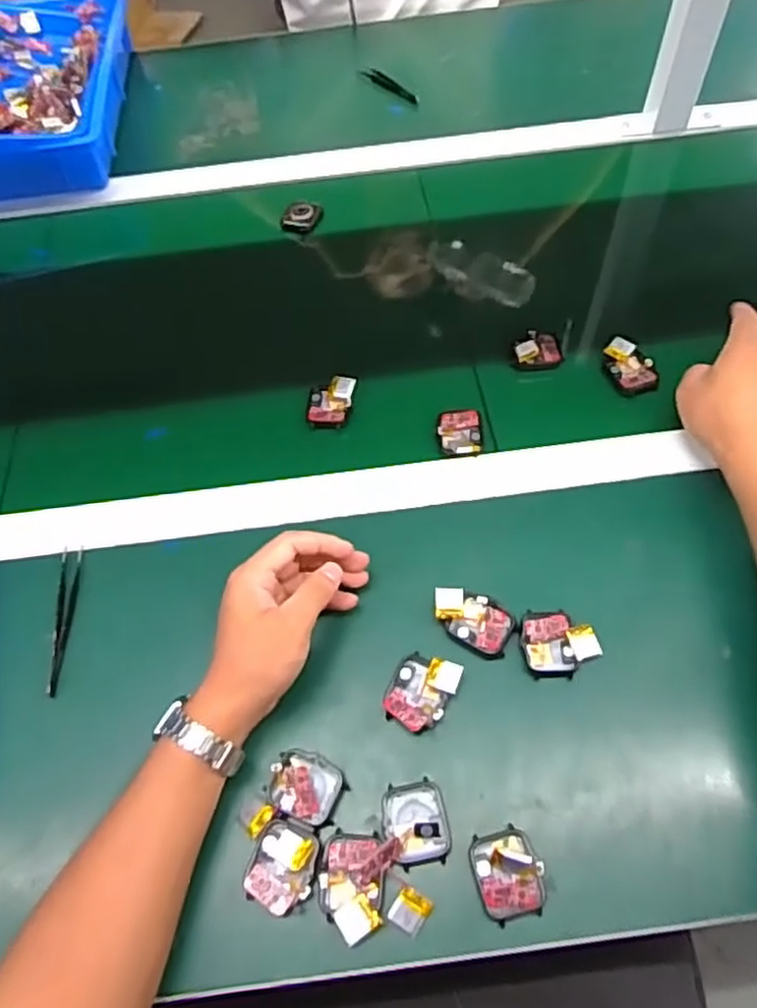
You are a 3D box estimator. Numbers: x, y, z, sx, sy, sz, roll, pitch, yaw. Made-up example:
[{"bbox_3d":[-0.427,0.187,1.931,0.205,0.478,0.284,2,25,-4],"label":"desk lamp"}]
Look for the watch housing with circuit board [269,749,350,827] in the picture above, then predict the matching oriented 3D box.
[{"bbox_3d":[-0.047,0.181,0.446,0.046,0.007,0.040,25,63,16],"label":"watch housing with circuit board"}]

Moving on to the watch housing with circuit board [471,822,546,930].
[{"bbox_3d":[0.077,0.219,0.410,0.038,0.017,0.047,-12,59,-5],"label":"watch housing with circuit board"}]

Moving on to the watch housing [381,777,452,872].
[{"bbox_3d":[0.024,0.198,0.431,0.038,0.008,0.047,-11,59,-4],"label":"watch housing"}]

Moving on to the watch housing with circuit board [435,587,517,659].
[{"bbox_3d":[0.066,0.080,0.489,0.058,0.012,0.035,26,63,17],"label":"watch housing with circuit board"}]

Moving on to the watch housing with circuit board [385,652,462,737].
[{"bbox_3d":[0.028,0.126,0.468,0.044,0.014,0.050,22,62,15],"label":"watch housing with circuit board"}]

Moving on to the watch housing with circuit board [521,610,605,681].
[{"bbox_3d":[0.125,0.095,0.479,0.051,0.014,0.047,-1,59,1],"label":"watch housing with circuit board"}]

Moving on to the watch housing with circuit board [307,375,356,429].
[{"bbox_3d":[-0.041,-0.088,0.600,0.040,0.009,0.044,1,77,7],"label":"watch housing with circuit board"}]

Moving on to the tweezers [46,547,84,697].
[{"bbox_3d":[-0.233,0.085,0.514,0.015,0.004,0.112,5,60,-19],"label":"tweezers"}]

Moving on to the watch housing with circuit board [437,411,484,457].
[{"bbox_3d":[0.069,-0.061,0.577,0.036,0.011,0.048,3,59,4],"label":"watch housing with circuit board"}]

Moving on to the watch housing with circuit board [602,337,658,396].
[{"bbox_3d":[0.219,-0.122,0.606,0.037,0.016,0.055,-10,59,-4],"label":"watch housing with circuit board"}]

